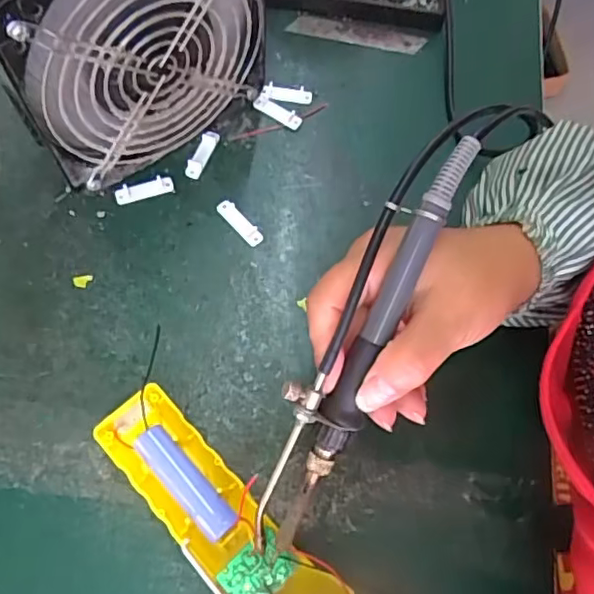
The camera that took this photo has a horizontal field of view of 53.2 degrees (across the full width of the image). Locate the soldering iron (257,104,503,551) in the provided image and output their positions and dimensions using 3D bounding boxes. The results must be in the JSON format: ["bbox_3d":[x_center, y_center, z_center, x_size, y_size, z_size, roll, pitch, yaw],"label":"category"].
[{"bbox_3d":[0.026,0.015,0.257,0.031,0.018,0.213,25,95,7],"label":"soldering iron"}]

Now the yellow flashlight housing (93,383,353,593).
[{"bbox_3d":[-0.040,0.111,0.301,0.162,0.028,0.047,40,72,16],"label":"yellow flashlight housing"}]

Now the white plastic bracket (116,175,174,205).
[{"bbox_3d":[-0.100,-0.070,0.387,0.037,0.005,0.011,-16,69,-9],"label":"white plastic bracket"}]

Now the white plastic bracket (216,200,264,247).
[{"bbox_3d":[-0.037,-0.048,0.383,0.011,0.004,0.037,-40,75,-16],"label":"white plastic bracket"}]

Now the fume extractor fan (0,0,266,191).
[{"bbox_3d":[-0.093,-0.145,0.339,0.148,0.151,0.057,-36,74,-15],"label":"fume extractor fan"}]

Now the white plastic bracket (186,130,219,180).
[{"bbox_3d":[-0.064,-0.097,0.398,0.010,0.006,0.038,20,69,6],"label":"white plastic bracket"}]

